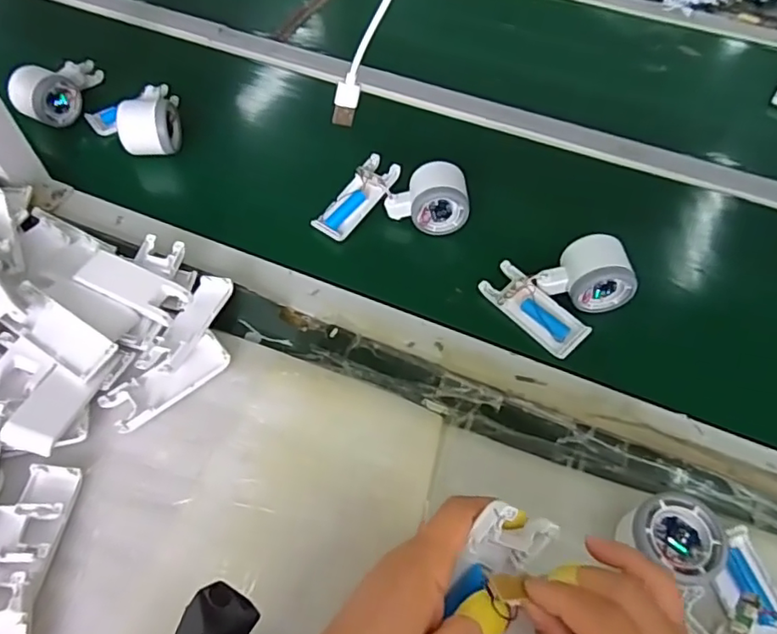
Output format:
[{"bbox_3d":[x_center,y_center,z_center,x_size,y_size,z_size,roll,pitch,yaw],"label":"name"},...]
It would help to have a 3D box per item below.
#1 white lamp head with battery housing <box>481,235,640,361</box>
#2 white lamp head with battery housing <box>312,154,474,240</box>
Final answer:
[{"bbox_3d":[0.164,-0.033,0.534,0.105,0.051,0.100,-34,63,-22],"label":"white lamp head with battery housing"},{"bbox_3d":[0.002,-0.133,0.597,0.152,0.048,0.084,-5,56,-5],"label":"white lamp head with battery housing"}]

